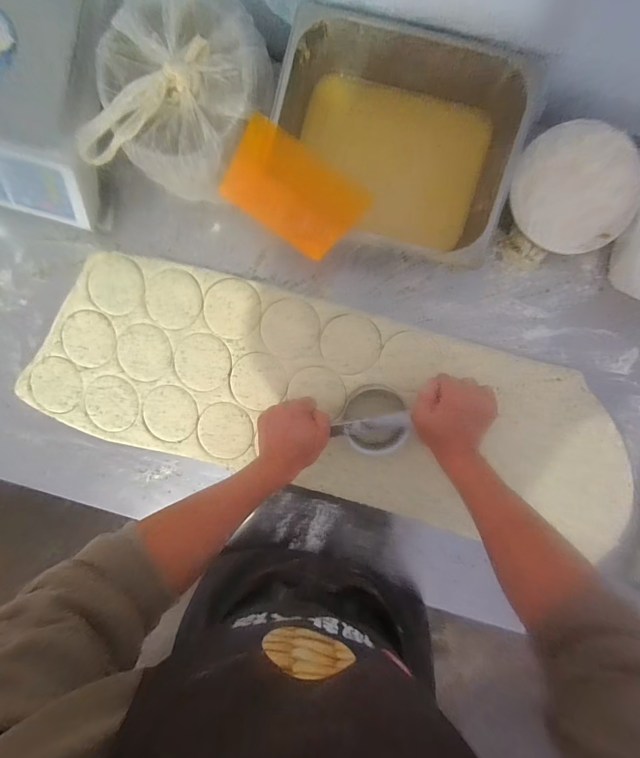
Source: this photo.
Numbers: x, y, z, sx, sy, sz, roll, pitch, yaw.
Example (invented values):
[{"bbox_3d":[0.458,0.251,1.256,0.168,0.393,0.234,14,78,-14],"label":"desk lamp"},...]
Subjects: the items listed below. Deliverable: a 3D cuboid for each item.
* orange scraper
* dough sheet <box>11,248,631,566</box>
[{"bbox_3d":[-0.037,-0.255,0.513,0.181,0.008,0.112,32,109,-8],"label":"orange scraper"},{"bbox_3d":[0.014,0.042,0.610,0.978,0.010,0.307,15,98,2],"label":"dough sheet"}]

